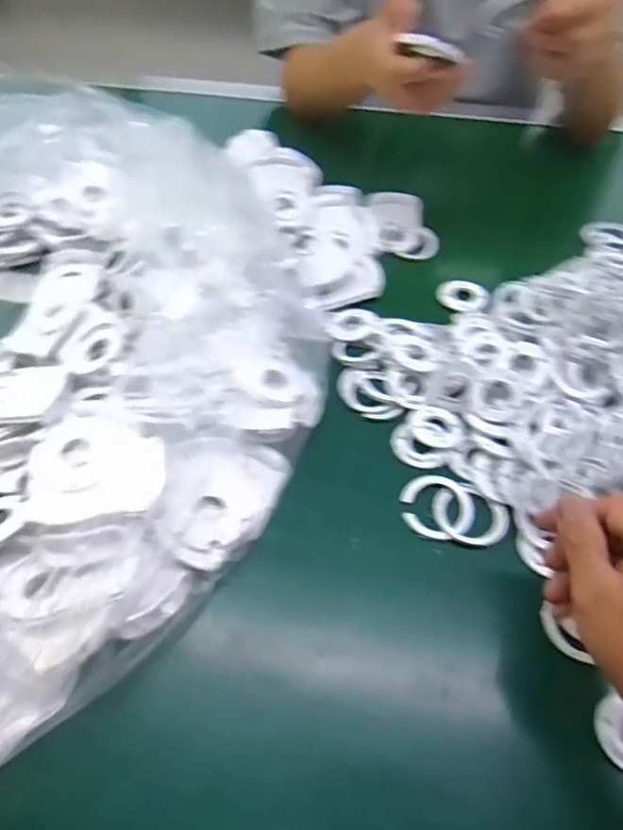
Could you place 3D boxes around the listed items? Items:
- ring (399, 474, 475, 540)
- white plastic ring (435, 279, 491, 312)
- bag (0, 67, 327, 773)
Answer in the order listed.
[{"bbox_3d":[0.095,0.069,0.455,0.054,0.004,0.050,0,53,0],"label":"ring"},{"bbox_3d":[0.147,-0.116,0.588,0.049,0.007,0.040,30,58,21],"label":"white plastic ring"},{"bbox_3d":[-0.297,-0.060,0.482,0.572,0.119,0.536,37,61,25],"label":"bag"}]

